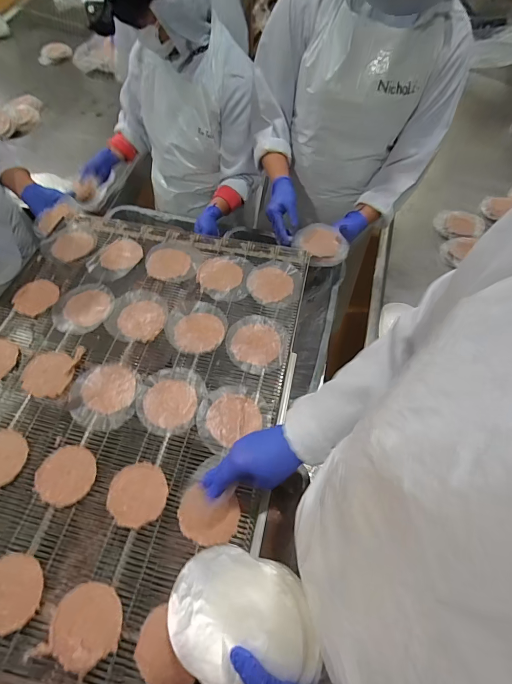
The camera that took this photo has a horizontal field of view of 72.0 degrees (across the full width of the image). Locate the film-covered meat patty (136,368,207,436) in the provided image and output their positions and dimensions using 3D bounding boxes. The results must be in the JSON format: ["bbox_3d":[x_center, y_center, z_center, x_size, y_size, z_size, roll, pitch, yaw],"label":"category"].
[{"bbox_3d":[-0.151,0.100,0.617,0.112,0.004,0.118,13,58,8],"label":"film-covered meat patty"}]

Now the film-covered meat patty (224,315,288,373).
[{"bbox_3d":[0.002,0.000,0.677,0.114,0.005,0.118,7,58,4],"label":"film-covered meat patty"}]

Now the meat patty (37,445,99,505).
[{"bbox_3d":[-0.295,0.205,0.548,0.086,0.008,0.085,0,58,-1],"label":"meat patty"}]

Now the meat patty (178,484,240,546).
[{"bbox_3d":[-0.069,0.255,0.522,0.088,0.006,0.076,6,58,3],"label":"meat patty"}]

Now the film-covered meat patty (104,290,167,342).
[{"bbox_3d":[-0.236,-0.056,0.705,0.116,0.012,0.116,7,58,4],"label":"film-covered meat patty"}]

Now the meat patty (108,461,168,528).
[{"bbox_3d":[-0.180,0.228,0.535,0.086,0.008,0.087,-23,61,-15],"label":"meat patty"}]

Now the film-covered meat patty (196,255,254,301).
[{"bbox_3d":[-0.069,-0.147,0.765,0.113,0.006,0.132,7,58,3],"label":"film-covered meat patty"}]

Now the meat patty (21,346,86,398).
[{"bbox_3d":[-0.376,0.050,0.643,0.088,0.005,0.102,7,58,4],"label":"meat patty"}]

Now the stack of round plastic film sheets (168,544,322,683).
[{"bbox_3d":[-0.018,0.303,0.390,0.146,0.024,0.138,-15,59,-10],"label":"stack of round plastic film sheets"}]

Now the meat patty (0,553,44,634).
[{"bbox_3d":[-0.331,0.333,0.467,0.088,0.009,0.085,0,58,-1],"label":"meat patty"}]

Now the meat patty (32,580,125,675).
[{"bbox_3d":[-0.219,0.363,0.453,0.091,0.006,0.086,0,58,-1],"label":"meat patty"}]

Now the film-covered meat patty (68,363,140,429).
[{"bbox_3d":[-0.264,0.087,0.612,0.108,0.020,0.117,2,58,0],"label":"film-covered meat patty"}]

